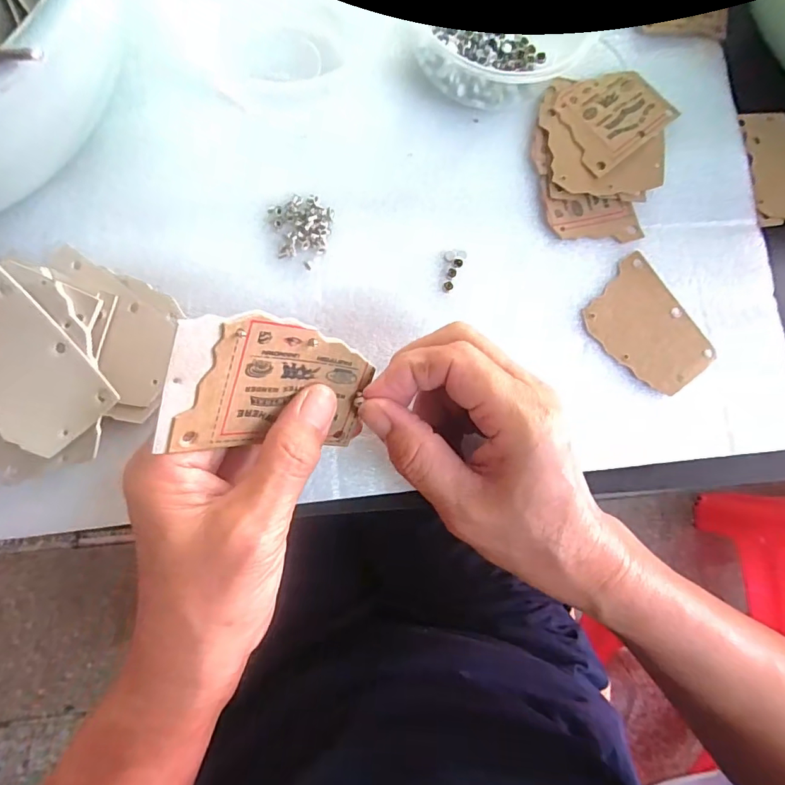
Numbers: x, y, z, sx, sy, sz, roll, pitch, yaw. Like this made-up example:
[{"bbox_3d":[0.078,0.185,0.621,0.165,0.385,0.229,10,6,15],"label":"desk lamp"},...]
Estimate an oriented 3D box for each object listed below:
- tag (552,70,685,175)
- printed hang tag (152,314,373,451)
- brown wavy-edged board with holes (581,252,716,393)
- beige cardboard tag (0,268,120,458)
[{"bbox_3d":[0.136,-0.173,0.295,0.076,0.004,0.055,-38,84,-13],"label":"tag"},{"bbox_3d":[-0.045,-0.002,0.187,0.081,0.004,0.054,3,115,-40],"label":"printed hang tag"},{"bbox_3d":[0.151,-0.038,0.278,0.057,0.005,0.074,-41,88,-10],"label":"brown wavy-edged board with holes"},{"bbox_3d":[-0.174,-0.011,0.219,0.053,0.005,0.083,-43,90,-2],"label":"beige cardboard tag"}]

